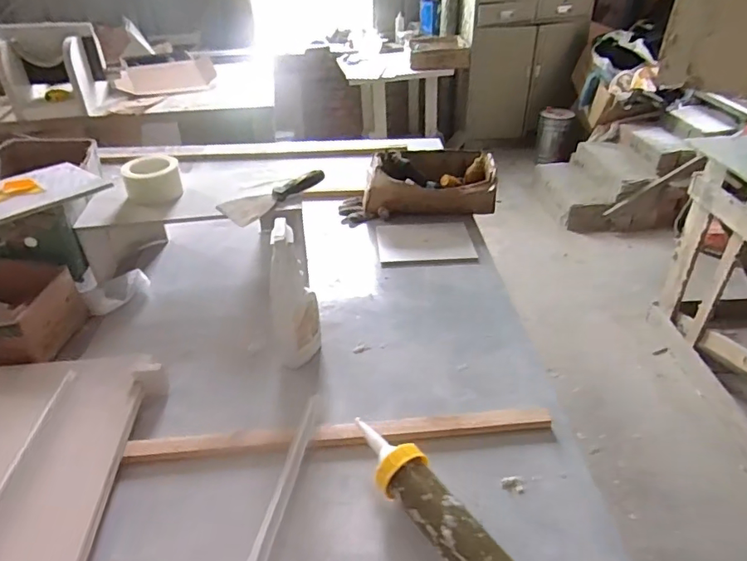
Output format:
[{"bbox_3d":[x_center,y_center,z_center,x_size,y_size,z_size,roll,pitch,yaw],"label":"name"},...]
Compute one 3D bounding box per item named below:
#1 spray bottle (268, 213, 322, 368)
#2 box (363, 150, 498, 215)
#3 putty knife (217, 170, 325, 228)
[{"bbox_3d":[-0.119,0.031,0.771,0.067,0.243,0.060,-5,34,-6],"label":"spray bottle"},{"bbox_3d":[0.132,-0.246,1.244,0.309,0.099,0.213,2,34,5],"label":"box"},{"bbox_3d":[-0.186,-0.163,0.974,0.201,0.043,0.079,-28,42,-34],"label":"putty knife"}]

